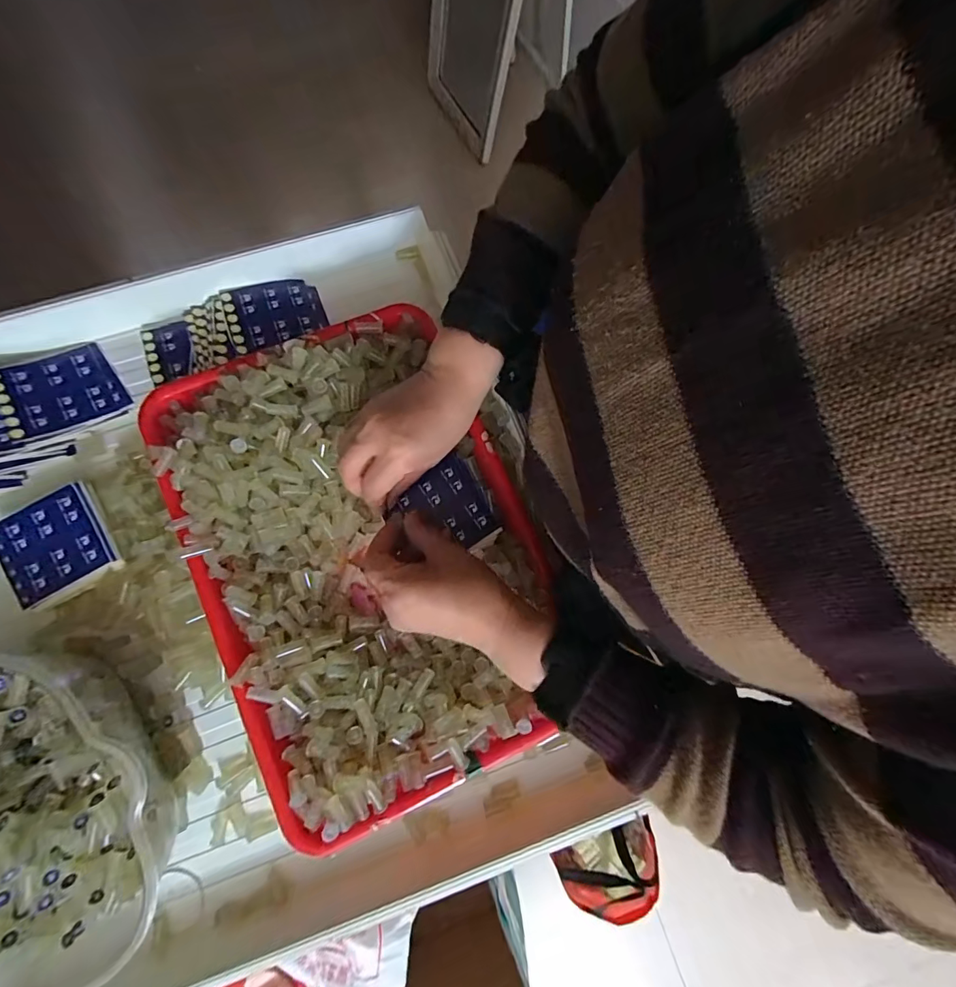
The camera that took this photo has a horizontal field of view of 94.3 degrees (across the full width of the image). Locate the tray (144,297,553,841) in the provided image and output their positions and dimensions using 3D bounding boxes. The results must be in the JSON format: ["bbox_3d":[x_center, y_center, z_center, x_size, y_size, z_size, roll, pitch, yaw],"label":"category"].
[{"bbox_3d":[-0.096,0.045,0.367,0.266,0.055,0.385,-20,80,-3],"label":"tray"}]

